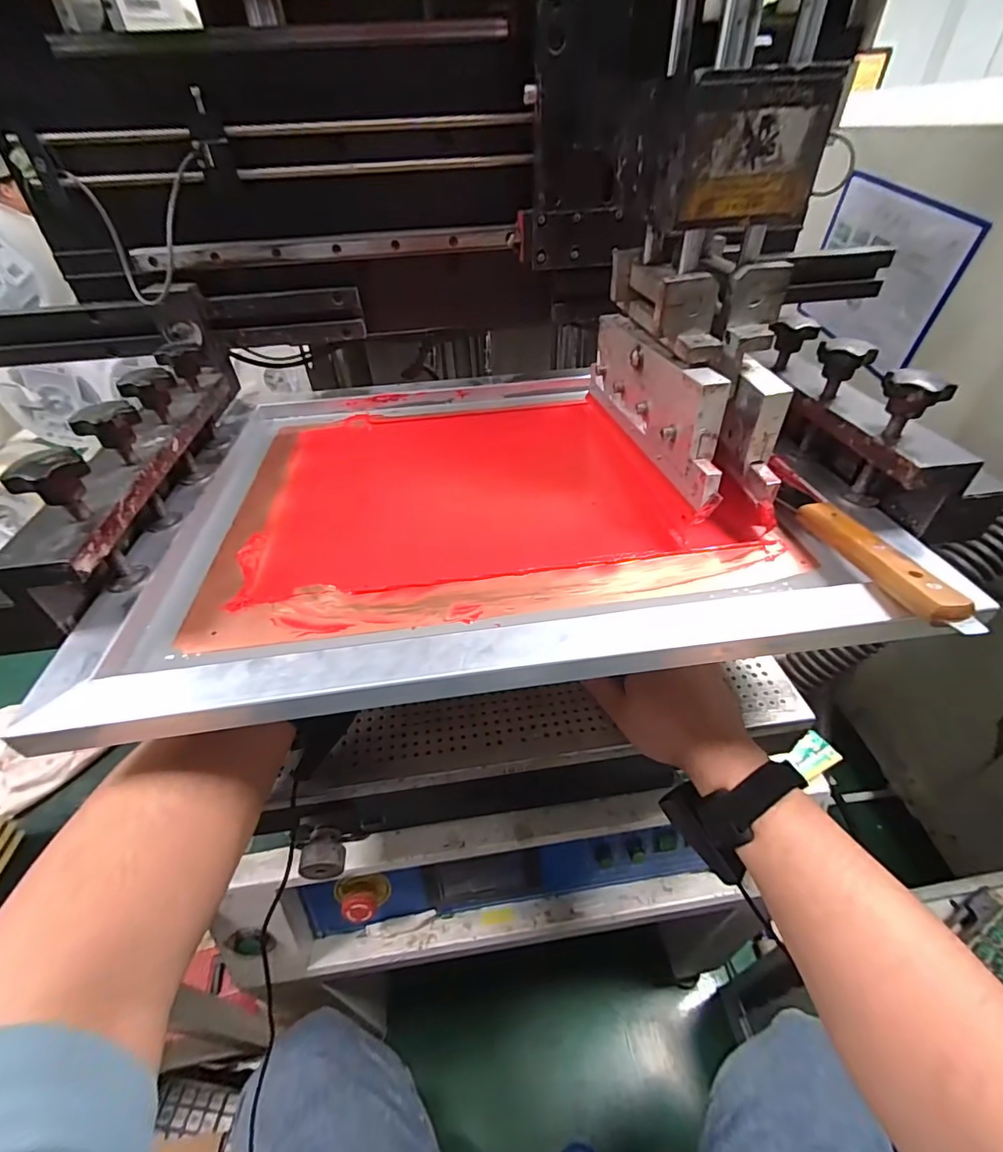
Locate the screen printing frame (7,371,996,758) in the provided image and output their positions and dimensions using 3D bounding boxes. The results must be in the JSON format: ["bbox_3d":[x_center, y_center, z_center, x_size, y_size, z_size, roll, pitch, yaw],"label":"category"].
[{"bbox_3d":[-0.004,-0.074,0.398,0.493,0.048,0.414,-8,41,-1],"label":"screen printing frame"}]

